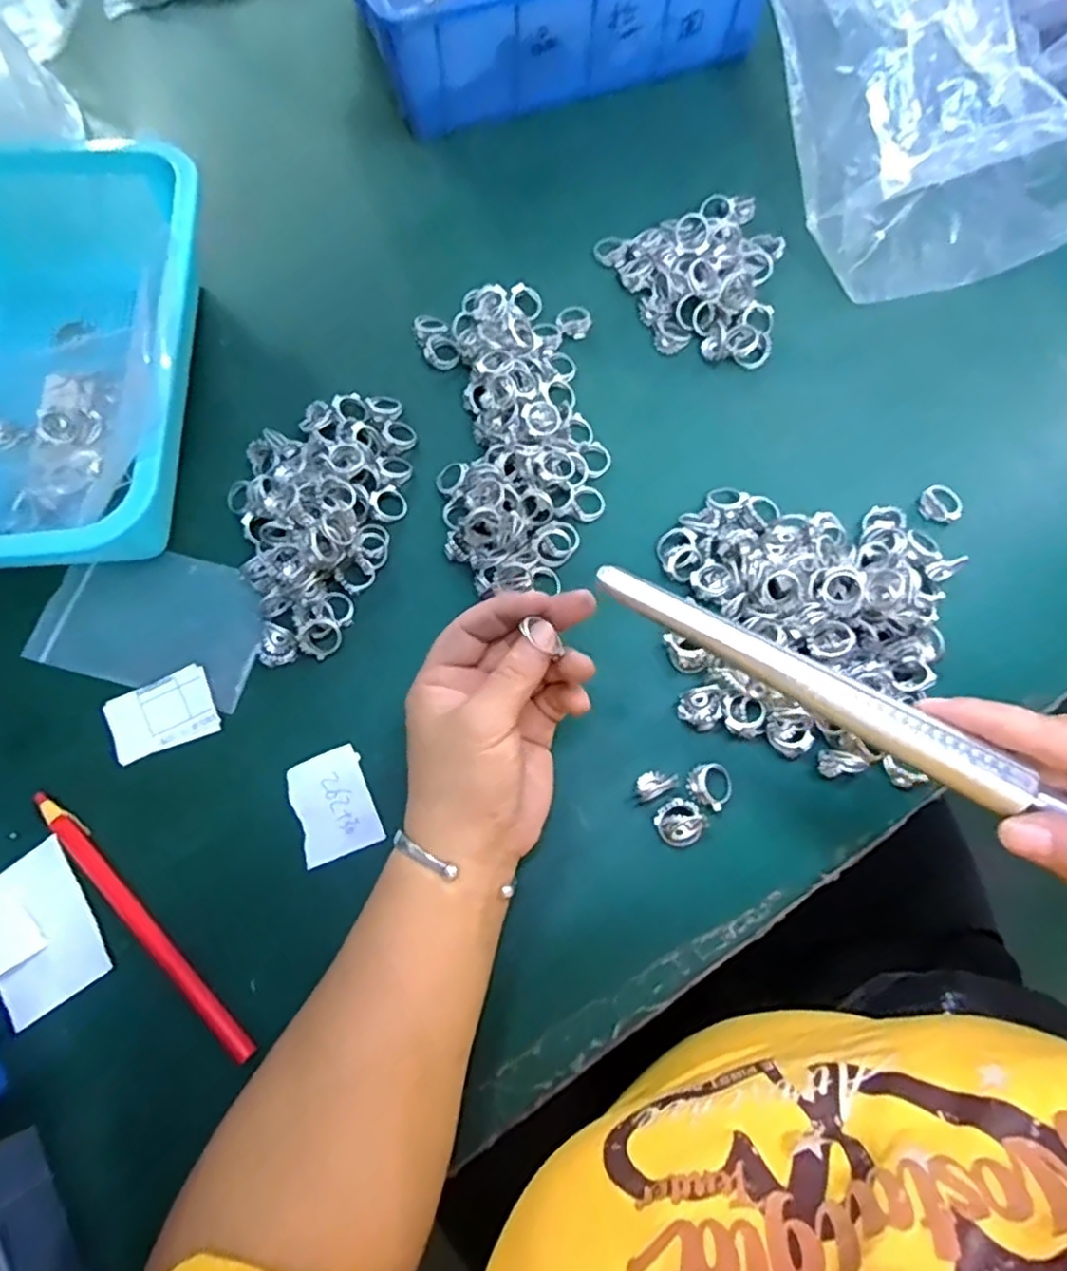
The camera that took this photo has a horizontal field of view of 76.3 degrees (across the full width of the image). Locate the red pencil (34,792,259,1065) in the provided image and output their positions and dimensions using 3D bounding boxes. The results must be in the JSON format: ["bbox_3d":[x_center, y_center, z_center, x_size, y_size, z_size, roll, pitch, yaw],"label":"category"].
[{"bbox_3d":[-0.189,0.137,0.326,0.164,0.009,0.011,42,77,13],"label":"red pencil"}]

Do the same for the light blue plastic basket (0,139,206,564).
[{"bbox_3d":[-0.297,-0.160,0.389,0.171,0.069,0.268,0,72,0],"label":"light blue plastic basket"}]

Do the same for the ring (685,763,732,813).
[{"bbox_3d":[0.091,0.076,0.346,0.023,0.009,0.023,0,72,0],"label":"ring"}]

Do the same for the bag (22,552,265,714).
[{"bbox_3d":[-0.214,-0.010,0.385,0.125,0.006,0.078,14,72,5],"label":"bag"}]

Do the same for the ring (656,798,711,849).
[{"bbox_3d":[0.074,0.094,0.341,0.023,0.007,0.023,0,72,0],"label":"ring"}]

